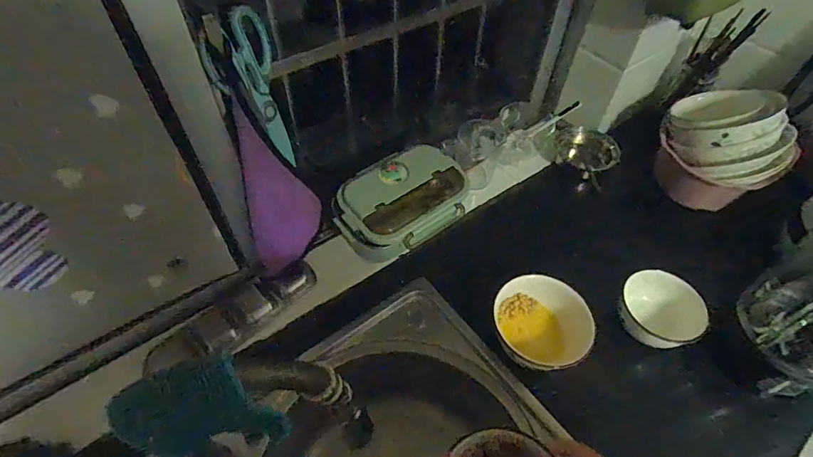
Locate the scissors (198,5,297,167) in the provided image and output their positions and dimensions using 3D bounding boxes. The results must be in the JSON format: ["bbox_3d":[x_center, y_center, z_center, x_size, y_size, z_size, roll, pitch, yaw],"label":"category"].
[{"bbox_3d":[-0.170,-0.156,0.507,0.015,0.182,0.085,10,52,23],"label":"scissors"}]

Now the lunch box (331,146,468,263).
[{"bbox_3d":[-0.005,-0.043,0.732,0.231,0.071,0.159,-29,58,-23],"label":"lunch box"}]

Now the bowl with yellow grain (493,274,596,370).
[{"bbox_3d":[0.184,0.142,0.608,0.132,0.067,0.128,1,51,-2],"label":"bowl with yellow grain"}]

